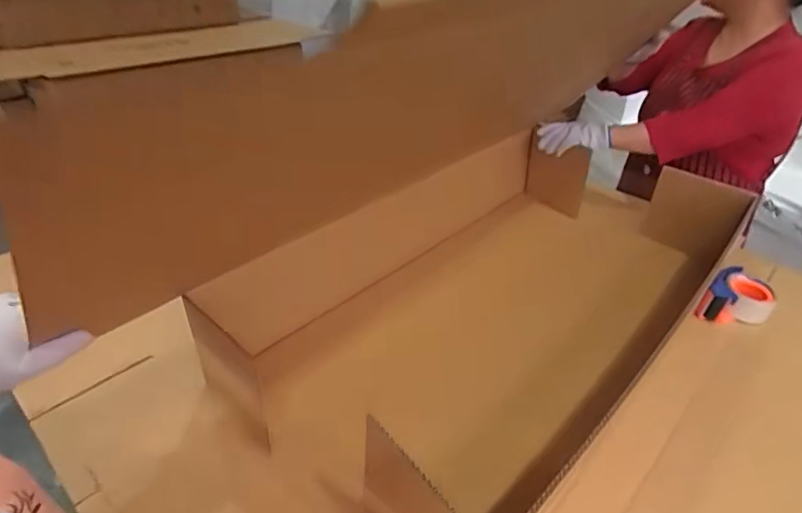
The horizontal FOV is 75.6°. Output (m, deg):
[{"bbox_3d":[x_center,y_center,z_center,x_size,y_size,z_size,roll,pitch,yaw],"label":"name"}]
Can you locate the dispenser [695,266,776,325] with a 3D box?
[{"bbox_3d":[0.607,0.069,0.922,0.097,0.063,0.134,28,40,33],"label":"dispenser"}]

